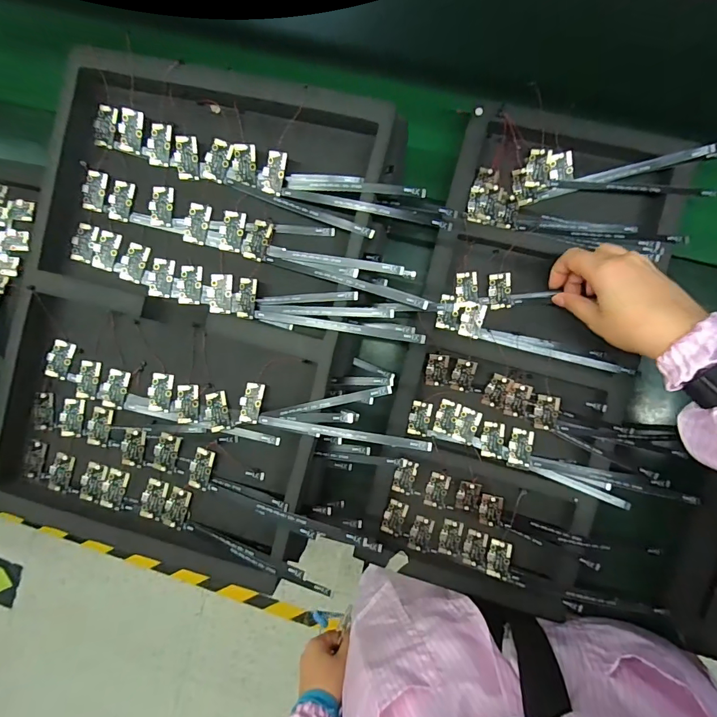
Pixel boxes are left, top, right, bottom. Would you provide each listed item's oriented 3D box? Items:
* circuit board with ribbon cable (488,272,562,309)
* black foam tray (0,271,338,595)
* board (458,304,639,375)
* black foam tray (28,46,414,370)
[{"bbox_3d":[0.168,-0.071,0.416,0.062,0.013,0.034,-4,89,5],"label":"circuit board with ribbon cable"},{"bbox_3d":[-0.188,0.063,0.372,0.301,0.032,0.230,12,90,5],"label":"black foam tray"},{"bbox_3d":[0.189,-0.020,0.410,0.172,0.018,0.034,15,91,5],"label":"board"},{"bbox_3d":[-0.130,-0.139,0.365,0.330,0.038,0.222,13,90,5],"label":"black foam tray"}]

